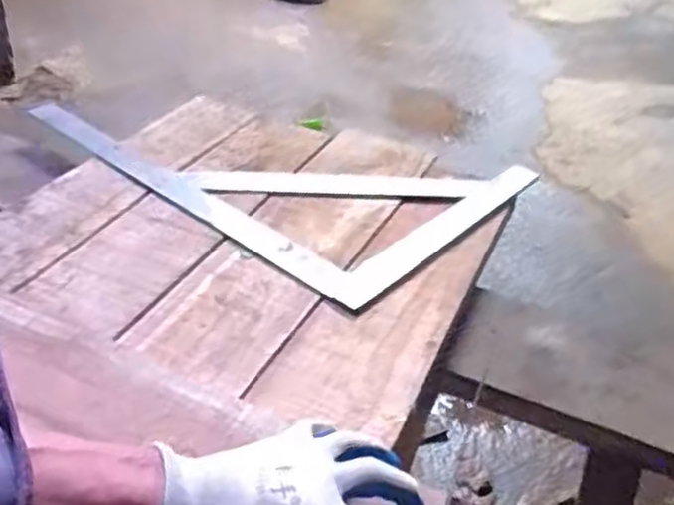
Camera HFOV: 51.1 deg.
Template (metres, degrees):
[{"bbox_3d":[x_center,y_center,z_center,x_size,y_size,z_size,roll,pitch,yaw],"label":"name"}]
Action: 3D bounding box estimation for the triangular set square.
[{"bbox_3d":[-0.080,-0.143,0.952,0.568,0.015,0.364,30,44,30],"label":"triangular set square"}]

